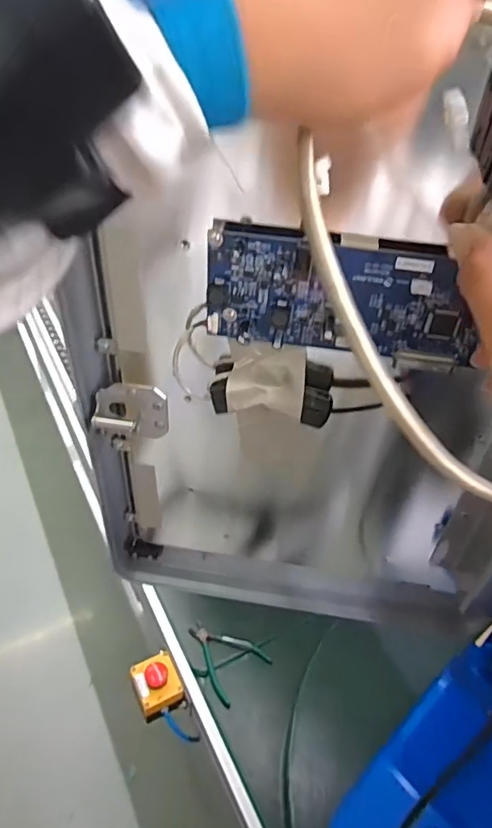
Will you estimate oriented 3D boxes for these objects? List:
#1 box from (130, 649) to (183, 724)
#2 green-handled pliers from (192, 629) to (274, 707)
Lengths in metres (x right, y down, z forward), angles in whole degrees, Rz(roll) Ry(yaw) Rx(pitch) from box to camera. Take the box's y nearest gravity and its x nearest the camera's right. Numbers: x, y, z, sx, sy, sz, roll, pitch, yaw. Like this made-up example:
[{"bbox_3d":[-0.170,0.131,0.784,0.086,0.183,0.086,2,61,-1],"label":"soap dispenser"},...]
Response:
[{"bbox_3d":[-0.157,0.477,0.959,0.078,0.075,0.083,-15,44,-22],"label":"box"},{"bbox_3d":[-0.039,0.423,0.968,0.104,0.022,0.135,-29,51,-33],"label":"green-handled pliers"}]

